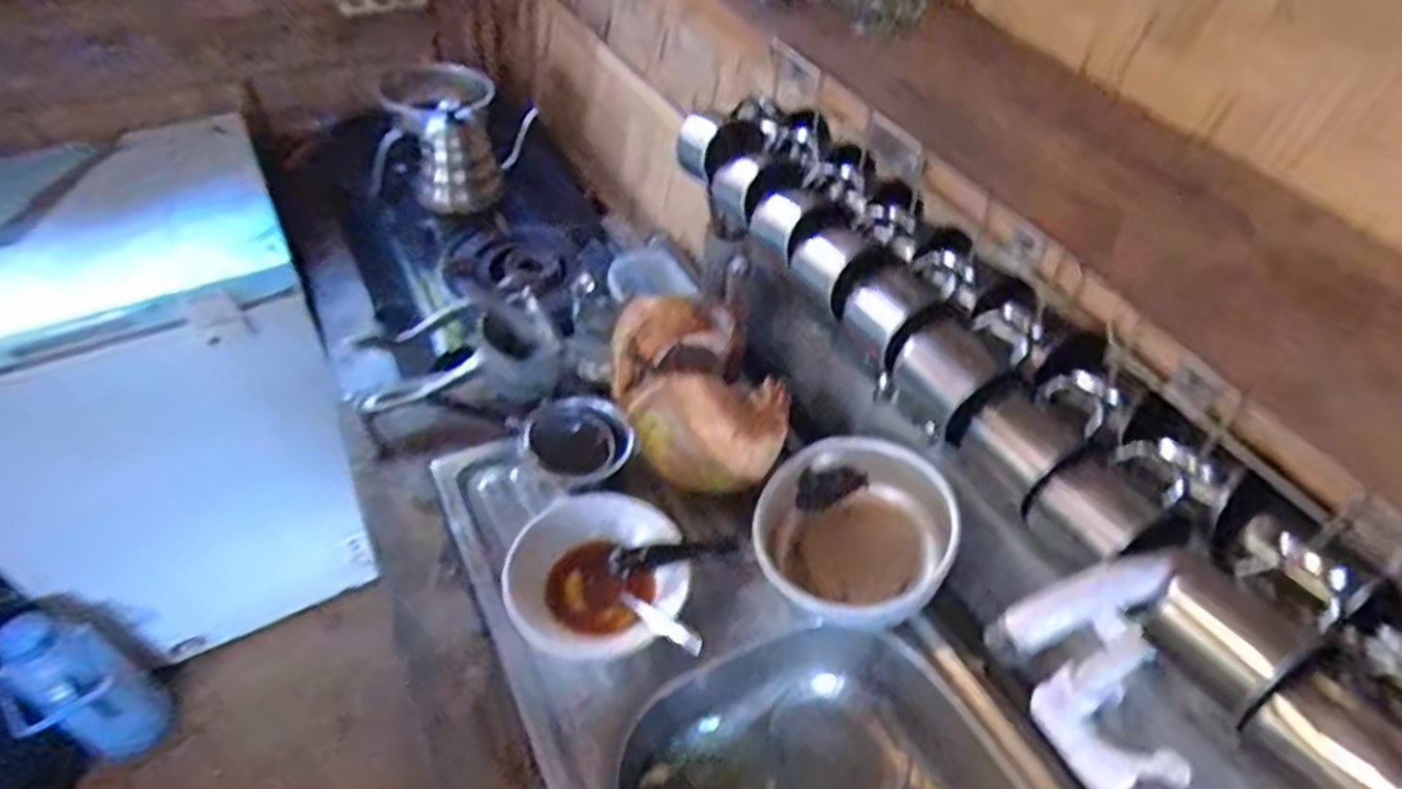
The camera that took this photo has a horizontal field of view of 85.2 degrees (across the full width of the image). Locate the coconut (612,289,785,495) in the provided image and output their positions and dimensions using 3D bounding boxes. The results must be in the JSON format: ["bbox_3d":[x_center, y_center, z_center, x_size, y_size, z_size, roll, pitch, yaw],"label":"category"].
[{"bbox_3d":[0.001,-0.007,0.825,0.166,0.127,0.205,-11,48,-14],"label":"coconut"}]

